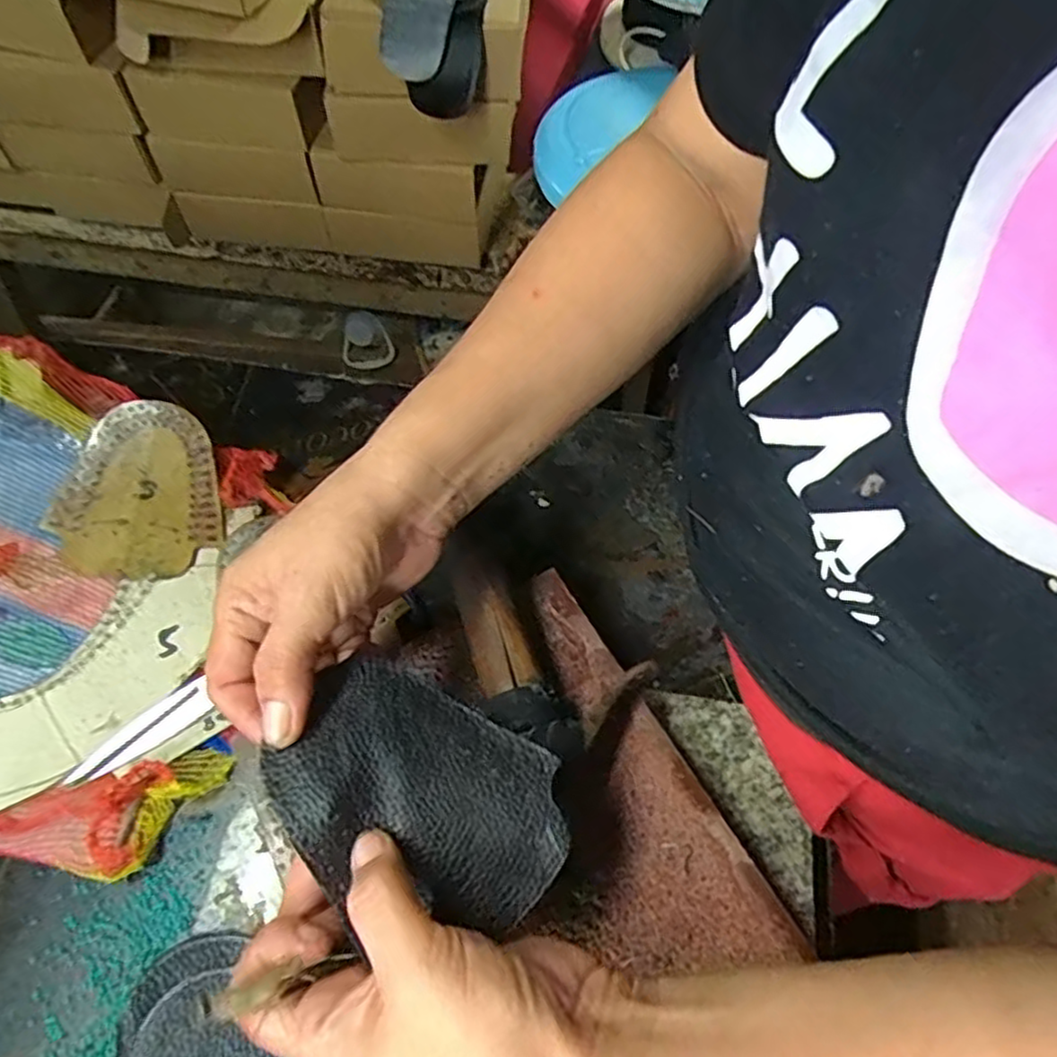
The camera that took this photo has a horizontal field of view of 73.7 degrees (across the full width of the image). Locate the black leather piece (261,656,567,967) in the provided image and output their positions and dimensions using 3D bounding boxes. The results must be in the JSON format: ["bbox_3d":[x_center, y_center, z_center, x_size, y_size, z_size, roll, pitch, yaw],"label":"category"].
[{"bbox_3d":[-0.040,0.098,0.262,0.107,0.016,0.073,23,60,13],"label":"black leather piece"}]

